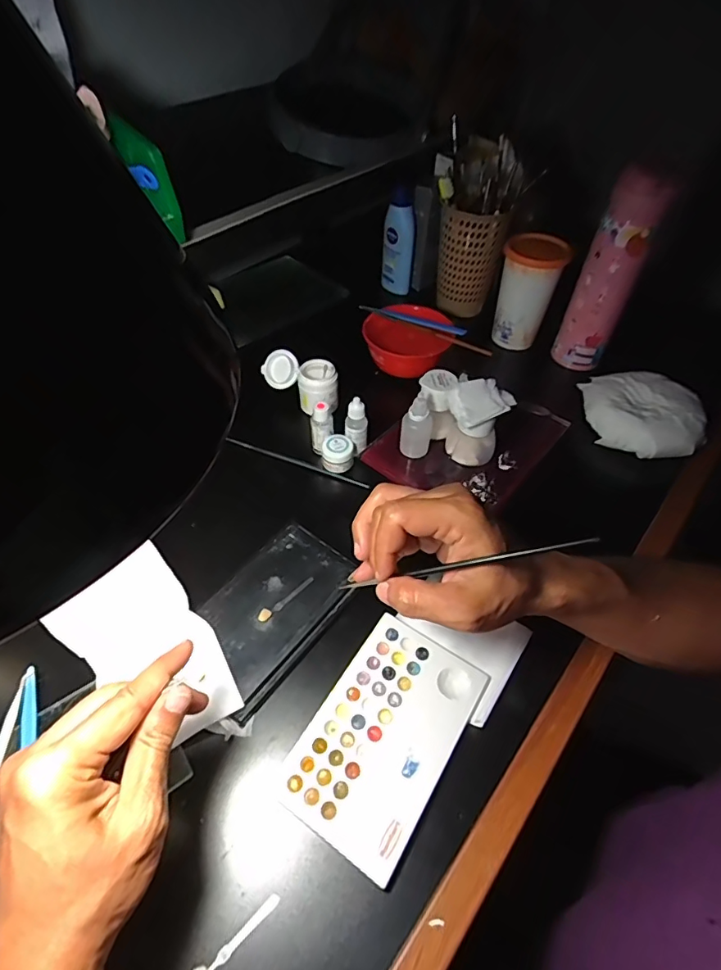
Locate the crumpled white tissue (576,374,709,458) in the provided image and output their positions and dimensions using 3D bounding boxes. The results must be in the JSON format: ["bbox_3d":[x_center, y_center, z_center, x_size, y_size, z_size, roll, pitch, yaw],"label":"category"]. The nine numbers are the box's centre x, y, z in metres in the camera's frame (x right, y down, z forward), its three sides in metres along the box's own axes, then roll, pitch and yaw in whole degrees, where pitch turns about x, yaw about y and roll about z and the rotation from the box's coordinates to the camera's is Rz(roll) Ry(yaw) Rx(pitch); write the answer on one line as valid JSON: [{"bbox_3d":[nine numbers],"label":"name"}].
[{"bbox_3d":[0.317,-0.079,0.557,0.118,0.040,0.112,8,50,3],"label":"crumpled white tissue"}]

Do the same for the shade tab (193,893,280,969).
[{"bbox_3d":[-0.071,0.262,0.286,0.057,0.005,0.011,-35,60,-25],"label":"shade tab"}]

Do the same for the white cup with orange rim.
[{"bbox_3d":[0.210,-0.243,0.635,0.075,0.125,0.072,23,53,15],"label":"white cup with orange rim"}]

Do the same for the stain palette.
[{"bbox_3d":[0.018,0.174,0.354,0.092,0.007,0.149,28,55,19],"label":"stain palette"}]

